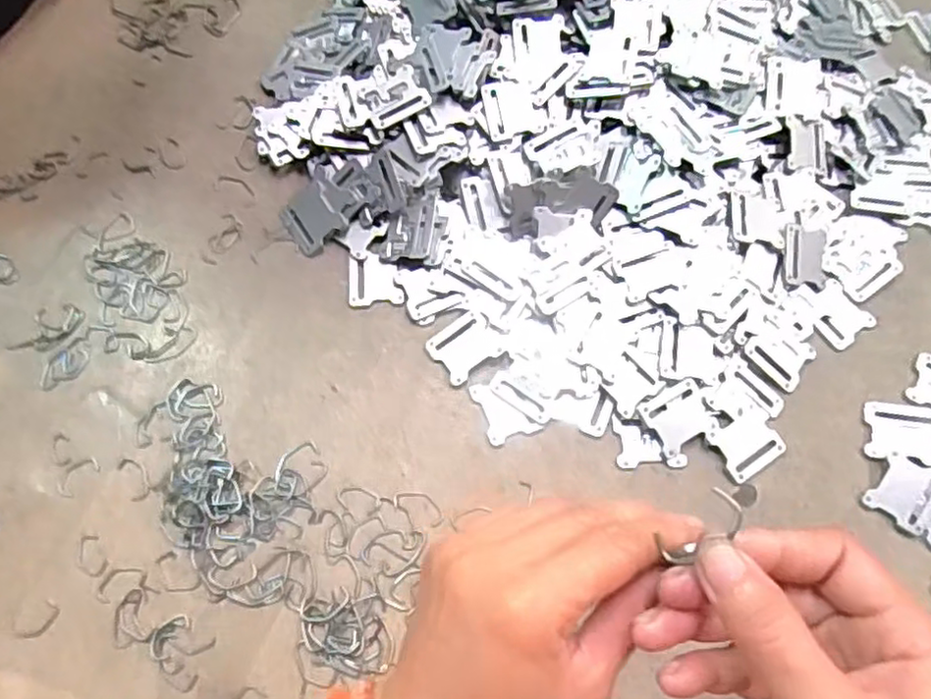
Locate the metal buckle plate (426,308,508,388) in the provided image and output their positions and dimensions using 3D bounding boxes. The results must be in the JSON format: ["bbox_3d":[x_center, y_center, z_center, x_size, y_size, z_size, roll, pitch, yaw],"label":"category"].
[{"bbox_3d":[0.000,-0.002,0.506,0.049,0.005,0.044,-36,75,-13],"label":"metal buckle plate"}]

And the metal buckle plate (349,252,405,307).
[{"bbox_3d":[-0.072,-0.056,0.532,0.043,0.005,0.044,-2,70,-2],"label":"metal buckle plate"}]

